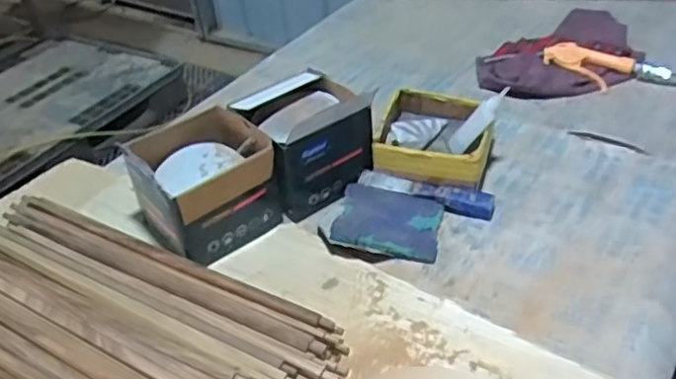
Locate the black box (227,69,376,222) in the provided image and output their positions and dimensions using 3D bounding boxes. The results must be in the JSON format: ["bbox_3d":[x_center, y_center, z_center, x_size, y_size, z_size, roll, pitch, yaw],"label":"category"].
[{"bbox_3d":[-0.037,-0.065,0.811,0.141,0.120,0.134,-22,40,-19],"label":"black box"}]

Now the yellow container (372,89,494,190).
[{"bbox_3d":[0.130,-0.065,0.838,0.143,0.065,0.146,8,41,16],"label":"yellow container"}]

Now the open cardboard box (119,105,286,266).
[{"bbox_3d":[-0.168,-0.015,0.776,0.147,0.102,0.181,-31,44,-28],"label":"open cardboard box"}]

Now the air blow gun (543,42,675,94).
[{"bbox_3d":[0.412,-0.185,0.977,0.198,0.042,0.068,22,46,30],"label":"air blow gun"}]

